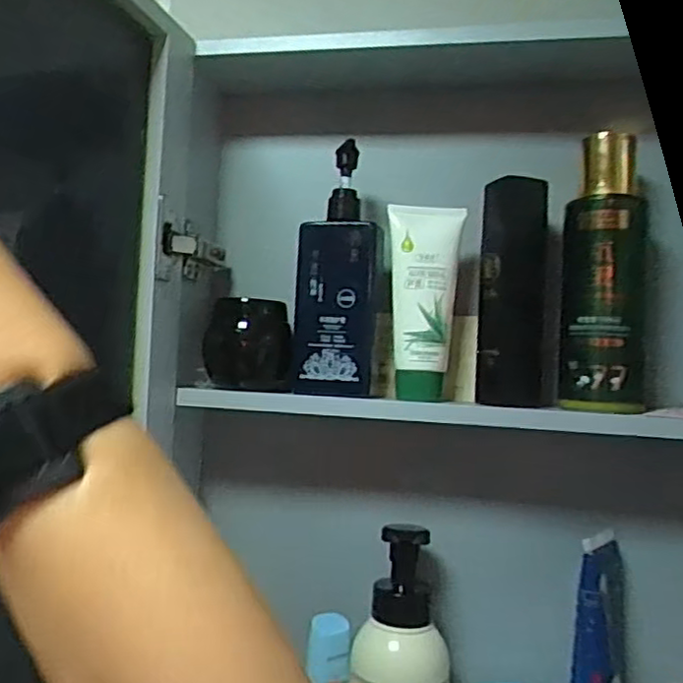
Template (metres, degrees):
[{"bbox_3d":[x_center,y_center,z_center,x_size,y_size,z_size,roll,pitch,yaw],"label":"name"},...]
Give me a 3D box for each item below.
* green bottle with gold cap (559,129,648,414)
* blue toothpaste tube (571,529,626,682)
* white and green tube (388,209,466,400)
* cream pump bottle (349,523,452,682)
[{"bbox_3d":[0.195,-0.049,0.514,0.060,0.195,0.047,3,-3,22],"label":"green bottle with gold cap"},{"bbox_3d":[0.189,0.238,0.509,0.039,0.186,0.052,3,-3,22],"label":"blue toothpaste tube"},{"bbox_3d":[0.061,-0.031,0.534,0.051,0.145,0.030,3,-3,21],"label":"white and green tube"},{"bbox_3d":[0.045,0.233,0.521,0.063,0.175,0.059,6,-3,-33],"label":"cream pump bottle"}]

